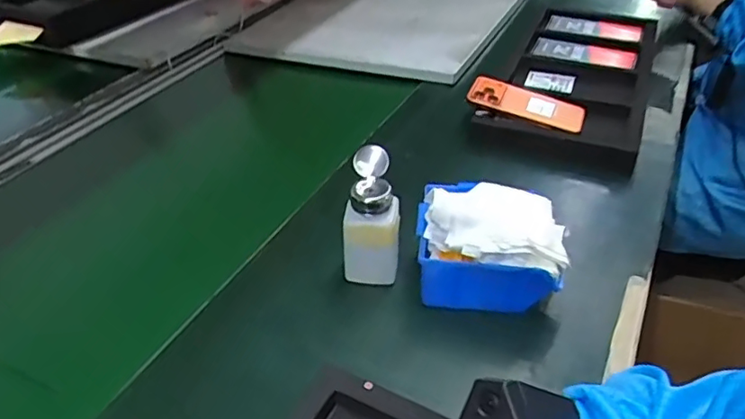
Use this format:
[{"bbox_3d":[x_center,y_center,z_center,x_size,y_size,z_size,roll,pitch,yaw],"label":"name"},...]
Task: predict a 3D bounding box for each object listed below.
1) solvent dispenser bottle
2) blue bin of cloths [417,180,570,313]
[{"bbox_3d":[0.001,0.012,0.593,0.056,0.137,0.057,-1,36,3],"label":"solvent dispenser bottle"},{"bbox_3d":[0.117,0.036,0.592,0.140,0.106,0.106,4,37,9],"label":"blue bin of cloths"}]

